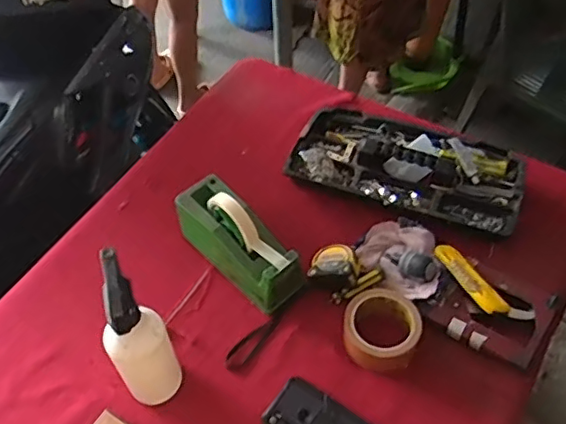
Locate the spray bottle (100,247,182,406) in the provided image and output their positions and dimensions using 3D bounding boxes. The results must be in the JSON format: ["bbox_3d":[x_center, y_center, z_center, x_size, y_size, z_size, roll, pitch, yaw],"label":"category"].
[{"bbox_3d":[-0.172,0.150,0.669,0.069,0.224,0.098,-26,57,-18],"label":"spray bottle"}]

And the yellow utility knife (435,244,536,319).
[{"bbox_3d":[0.269,0.100,0.792,0.045,0.013,0.153,-38,61,-25],"label":"yellow utility knife"}]

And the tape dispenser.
[{"bbox_3d":[-0.064,0.041,0.828,0.077,0.117,0.209,-36,61,-24],"label":"tape dispenser"}]

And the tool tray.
[{"bbox_3d":[0.198,-0.077,0.930,0.363,0.051,0.181,20,55,15],"label":"tool tray"}]

